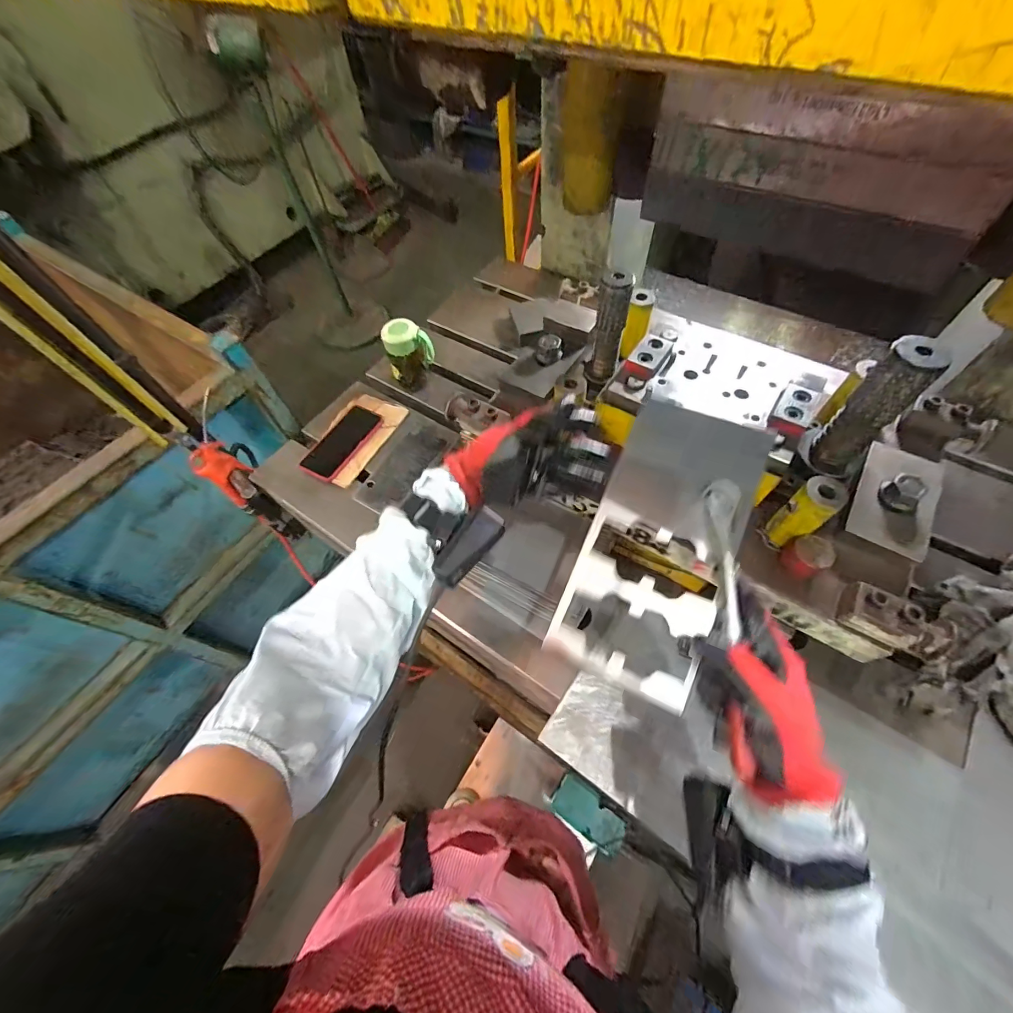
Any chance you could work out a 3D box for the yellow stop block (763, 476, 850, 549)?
[{"bbox_3d":[0.324,0.011,0.472,0.043,0.096,0.040,-33,63,-15],"label":"yellow stop block"}]

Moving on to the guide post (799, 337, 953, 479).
[{"bbox_3d":[0.372,-0.094,0.447,0.043,0.161,0.057,-38,64,-17],"label":"guide post"}]

